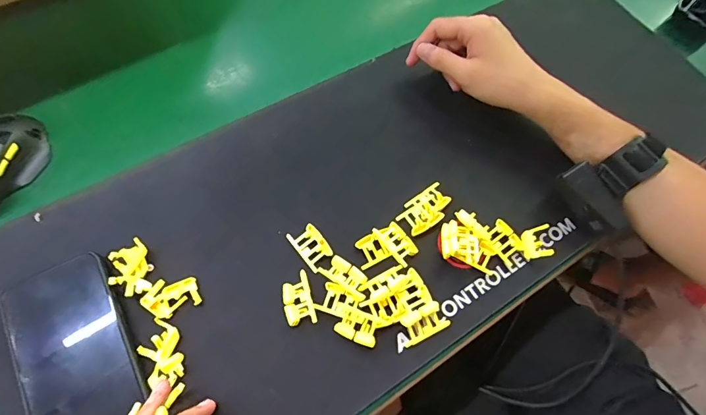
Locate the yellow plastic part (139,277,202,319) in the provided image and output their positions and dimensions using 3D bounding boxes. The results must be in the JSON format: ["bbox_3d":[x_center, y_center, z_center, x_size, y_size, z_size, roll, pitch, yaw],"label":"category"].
[{"bbox_3d":[-0.156,0.076,0.341,0.045,0.006,0.031,-16,66,-11],"label":"yellow plastic part"}]

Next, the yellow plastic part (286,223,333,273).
[{"bbox_3d":[-0.038,0.035,0.366,0.026,0.005,0.043,-34,71,-19],"label":"yellow plastic part"}]

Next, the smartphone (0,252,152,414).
[{"bbox_3d":[-0.215,0.119,0.314,0.080,0.006,0.160,-24,75,-16],"label":"smartphone"}]

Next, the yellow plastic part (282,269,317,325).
[{"bbox_3d":[-0.047,0.079,0.341,0.025,0.012,0.042,-12,65,-10],"label":"yellow plastic part"}]

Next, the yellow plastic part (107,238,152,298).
[{"bbox_3d":[-0.191,0.051,0.342,0.027,0.016,0.049,-15,66,-11],"label":"yellow plastic part"}]

